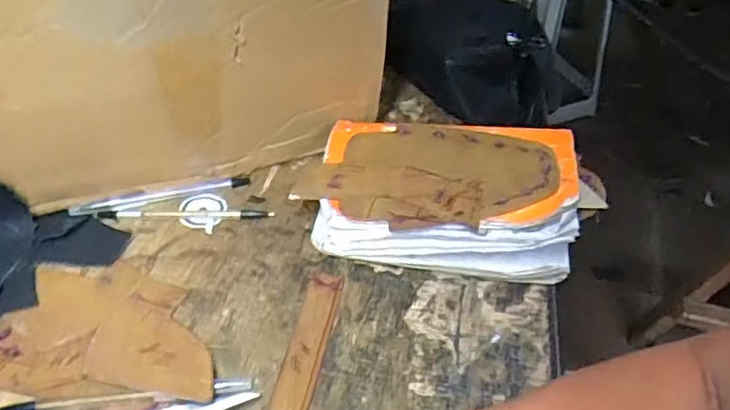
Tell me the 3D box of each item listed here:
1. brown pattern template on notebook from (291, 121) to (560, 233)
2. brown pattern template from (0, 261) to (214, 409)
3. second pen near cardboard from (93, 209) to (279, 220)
[{"bbox_3d":[0.048,-0.026,0.474,0.189,0.007,0.103,11,56,17],"label":"brown pattern template on notebook"},{"bbox_3d":[-0.175,0.085,0.414,0.165,0.017,0.107,10,43,6],"label":"brown pattern template"},{"bbox_3d":[-0.148,0.006,0.498,0.141,0.004,0.011,2,43,-3],"label":"second pen near cardboard"}]

